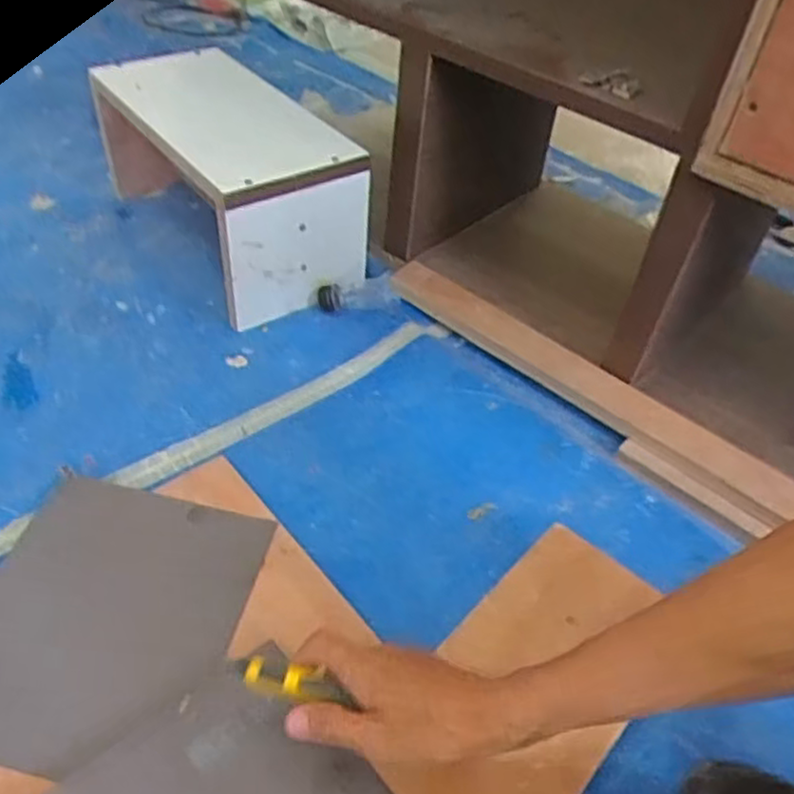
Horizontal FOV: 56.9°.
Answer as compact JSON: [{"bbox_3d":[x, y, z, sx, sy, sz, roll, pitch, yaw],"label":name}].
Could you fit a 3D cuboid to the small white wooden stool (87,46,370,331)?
[{"bbox_3d":[-0.213,-0.290,0.924,0.185,0.197,0.379,-26,53,-27],"label":"small white wooden stool"}]

